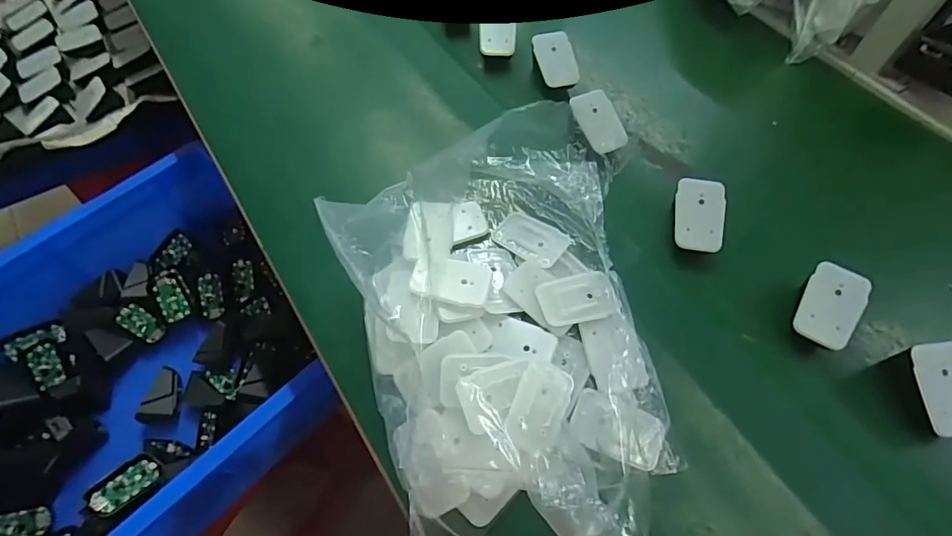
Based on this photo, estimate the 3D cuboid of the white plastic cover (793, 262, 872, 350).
[{"bbox_3d":[0.303,0.032,0.415,0.043,0.006,0.069,26,86,18],"label":"white plastic cover"}]

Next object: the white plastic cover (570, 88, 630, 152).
[{"bbox_3d":[0.132,-0.156,0.517,0.040,0.004,0.069,-27,86,-2],"label":"white plastic cover"}]

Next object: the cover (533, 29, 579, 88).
[{"bbox_3d":[0.092,-0.240,0.558,0.043,0.004,0.065,-16,86,-6],"label":"cover"}]

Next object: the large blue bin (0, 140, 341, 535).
[{"bbox_3d":[-0.480,0.179,0.554,0.399,0.155,0.590,39,66,17],"label":"large blue bin"}]

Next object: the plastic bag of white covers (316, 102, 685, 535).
[{"bbox_3d":[0.016,0.030,0.409,0.242,0.057,0.366,-10,62,-8],"label":"plastic bag of white covers"}]

